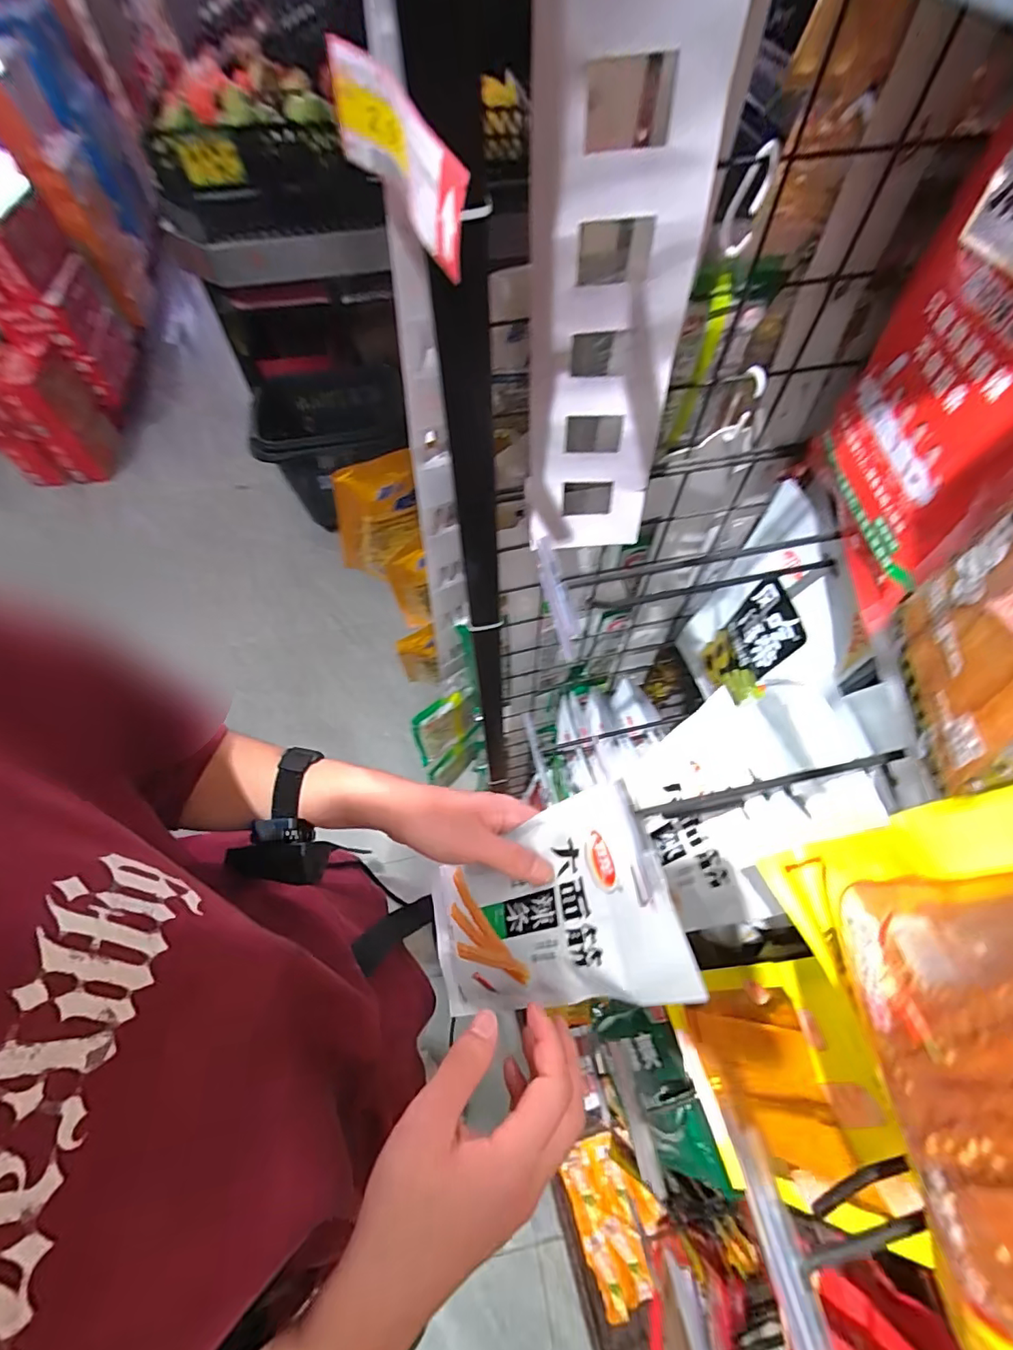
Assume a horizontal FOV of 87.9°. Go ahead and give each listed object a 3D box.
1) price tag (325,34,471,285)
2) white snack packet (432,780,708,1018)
[{"bbox_3d":[-0.045,-0.212,0.217,0.019,0.051,0.100,-24,64,-11],"label":"price tag"},{"bbox_3d":[0.017,0.177,0.382,0.015,0.232,0.122,12,52,-41],"label":"white snack packet"}]

